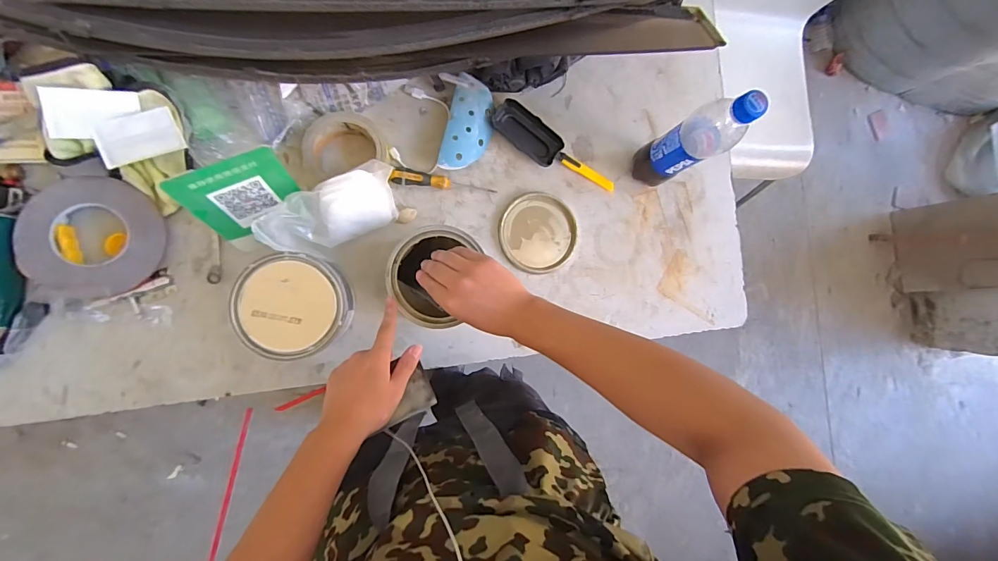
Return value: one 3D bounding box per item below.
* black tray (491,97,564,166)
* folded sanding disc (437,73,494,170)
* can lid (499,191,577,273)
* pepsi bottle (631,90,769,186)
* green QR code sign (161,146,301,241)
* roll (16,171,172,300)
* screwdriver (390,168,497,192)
[{"bbox_3d":[0.043,-0.222,0.637,0.109,0.021,0.049,36,84,-8],"label":"black tray"},{"bbox_3d":[-0.042,-0.225,0.616,0.065,0.027,0.140,13,88,-10],"label":"folded sanding disc"},{"bbox_3d":[0.059,-0.073,0.640,0.115,0.012,0.117,0,90,-10],"label":"can lid"},{"bbox_3d":[0.252,-0.181,0.552,0.052,0.224,0.061,-29,95,-9],"label":"pepsi bottle"},{"bbox_3d":[-0.295,-0.098,0.489,0.111,0.106,0.008,-29,66,-10],"label":"green QR code sign"},{"bbox_3d":[-0.509,-0.054,0.527,0.144,0.032,0.147,0,90,-10],"label":"roll"},{"bbox_3d":[-0.080,-0.144,0.610,0.148,0.022,0.021,4,89,-10],"label":"screwdriver"}]

